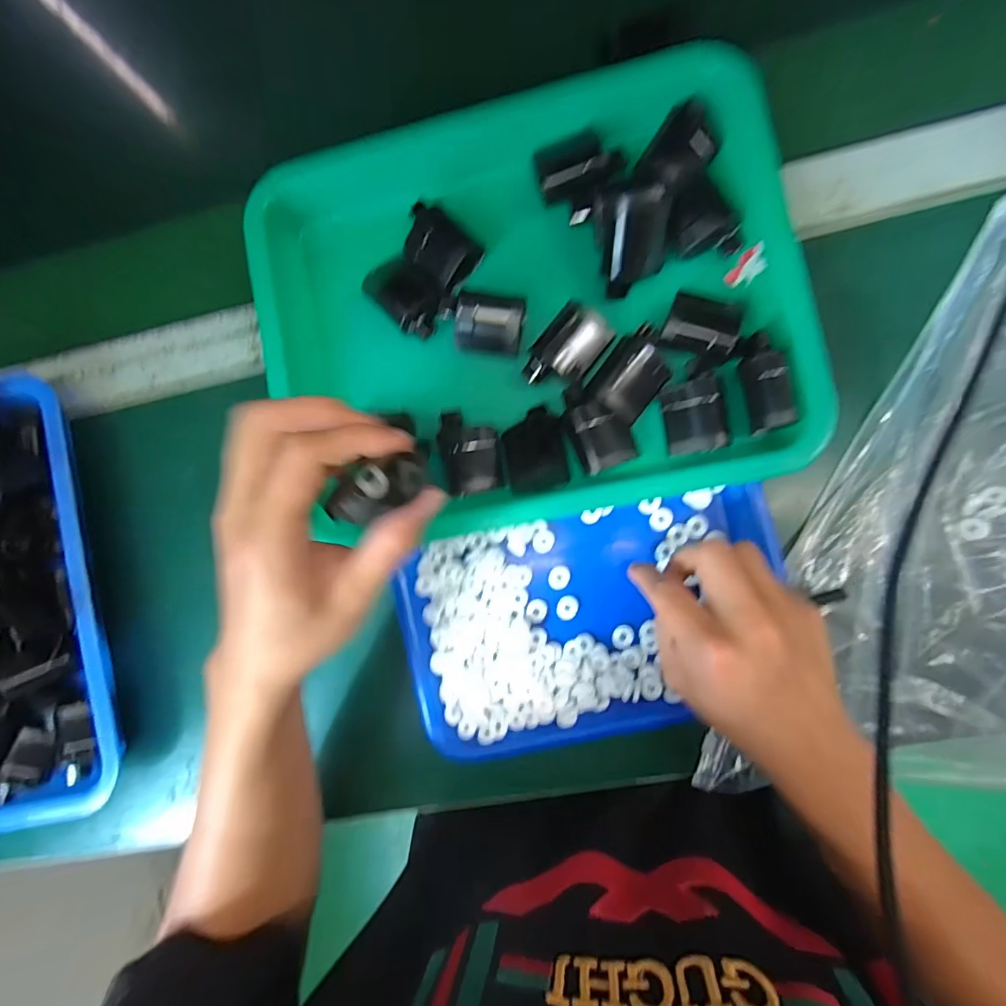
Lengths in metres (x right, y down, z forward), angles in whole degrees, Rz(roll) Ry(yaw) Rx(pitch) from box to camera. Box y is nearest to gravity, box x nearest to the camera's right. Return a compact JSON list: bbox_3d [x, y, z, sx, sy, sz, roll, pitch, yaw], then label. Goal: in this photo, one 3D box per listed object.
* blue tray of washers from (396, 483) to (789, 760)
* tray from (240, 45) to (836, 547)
[{"bbox_3d":[0.059,0.080,0.332,0.240,0.026,0.145,-12,87,7],"label":"blue tray of washers"},{"bbox_3d":[0.011,-0.126,0.325,0.320,0.055,0.267,-11,88,7],"label":"tray"}]

